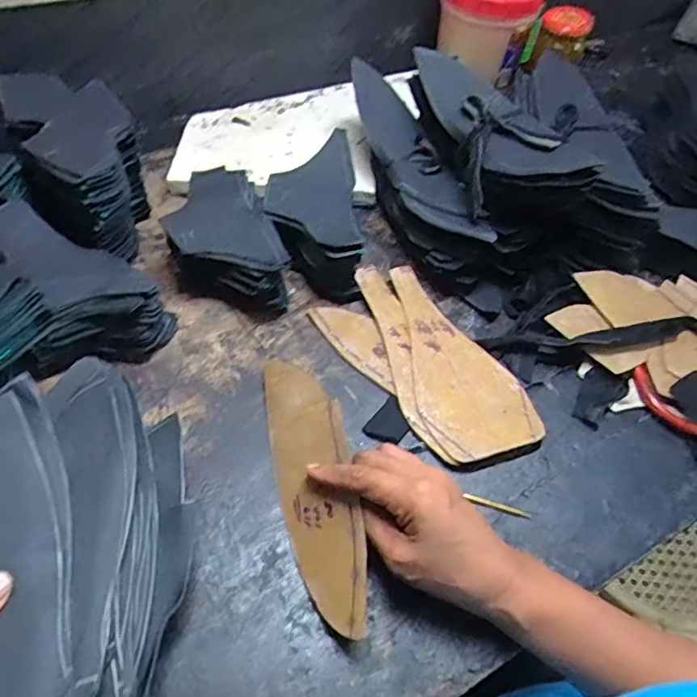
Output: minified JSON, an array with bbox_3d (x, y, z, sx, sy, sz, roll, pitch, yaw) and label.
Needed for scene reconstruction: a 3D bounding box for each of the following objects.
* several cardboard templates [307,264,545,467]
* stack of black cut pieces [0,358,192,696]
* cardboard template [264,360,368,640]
[{"bbox_3d":[0.068,0.008,0.492,0.104,0.011,0.207,-30,62,-24],"label":"several cardboard templates"},{"bbox_3d":[-0.154,0.128,0.300,0.110,0.092,0.258,-2,48,-7],"label":"stack of black cut pieces"},{"bbox_3d":[-0.024,0.089,0.406,0.063,0.007,0.209,-34,50,18],"label":"cardboard template"}]

